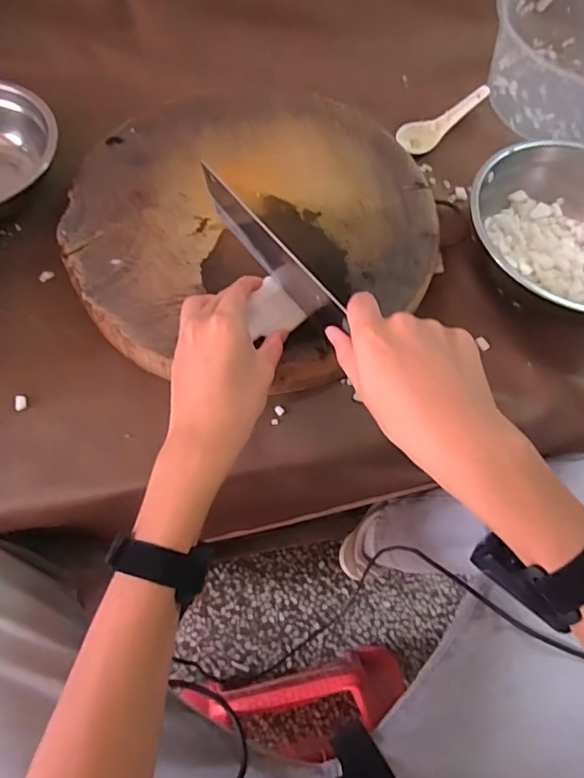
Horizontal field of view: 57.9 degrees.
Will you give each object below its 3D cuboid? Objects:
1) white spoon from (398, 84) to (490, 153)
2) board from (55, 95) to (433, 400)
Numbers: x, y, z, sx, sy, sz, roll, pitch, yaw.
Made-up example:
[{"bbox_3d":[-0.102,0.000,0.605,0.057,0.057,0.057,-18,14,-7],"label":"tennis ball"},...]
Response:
[{"bbox_3d":[0.177,-0.312,0.615,0.113,0.014,0.039,-31,71,4],"label":"white spoon"},{"bbox_3d":[-0.036,-0.164,0.531,0.343,0.045,0.338,1,66,-3],"label":"board"}]

